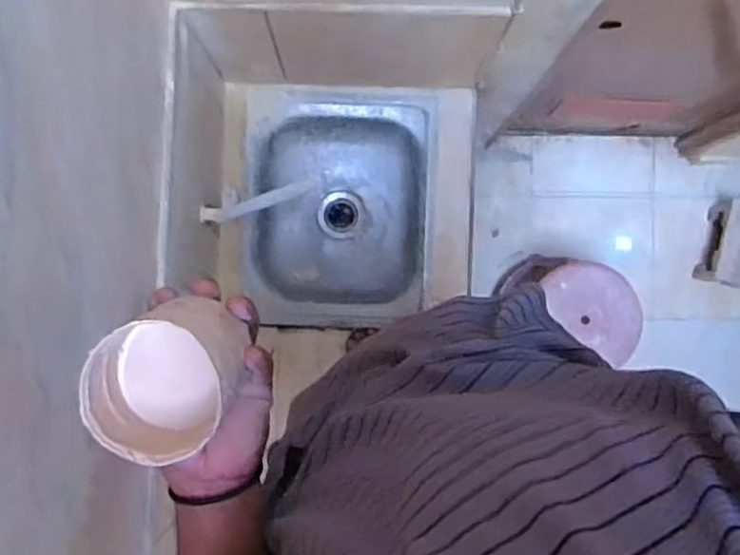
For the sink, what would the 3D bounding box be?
[{"bbox_3d":[-0.068,-0.148,1.596,0.394,0.212,0.505,3,88,2],"label":"sink"}]

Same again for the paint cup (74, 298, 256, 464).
[{"bbox_3d":[-0.130,0.064,0.463,0.089,0.094,0.089,0,90,6],"label":"paint cup"}]

